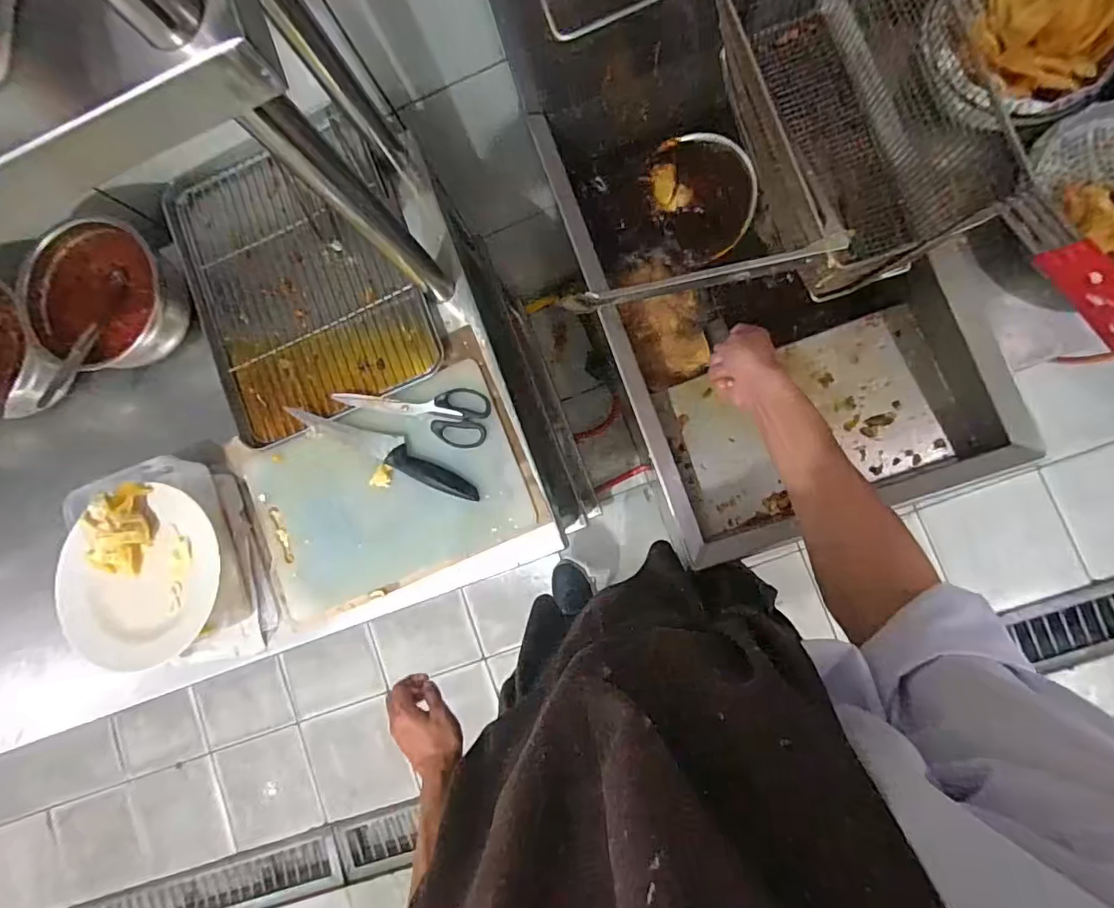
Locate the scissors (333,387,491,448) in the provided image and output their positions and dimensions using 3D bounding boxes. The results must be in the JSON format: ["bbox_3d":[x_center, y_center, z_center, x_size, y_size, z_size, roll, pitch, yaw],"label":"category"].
[{"bbox_3d":[-0.182,-0.067,0.697,0.199,0.016,0.072,18,88,9],"label":"scissors"}]

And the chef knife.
[{"bbox_3d":[-0.222,-0.009,0.700,0.269,0.015,0.036,26,89,9],"label":"chef knife"}]

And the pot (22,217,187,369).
[{"bbox_3d":[-0.580,-0.199,0.718,0.161,0.108,0.179,27,89,9],"label":"pot"}]

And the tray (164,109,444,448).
[{"bbox_3d":[-0.345,-0.241,0.738,0.302,0.042,0.389,-20,83,6],"label":"tray"}]

